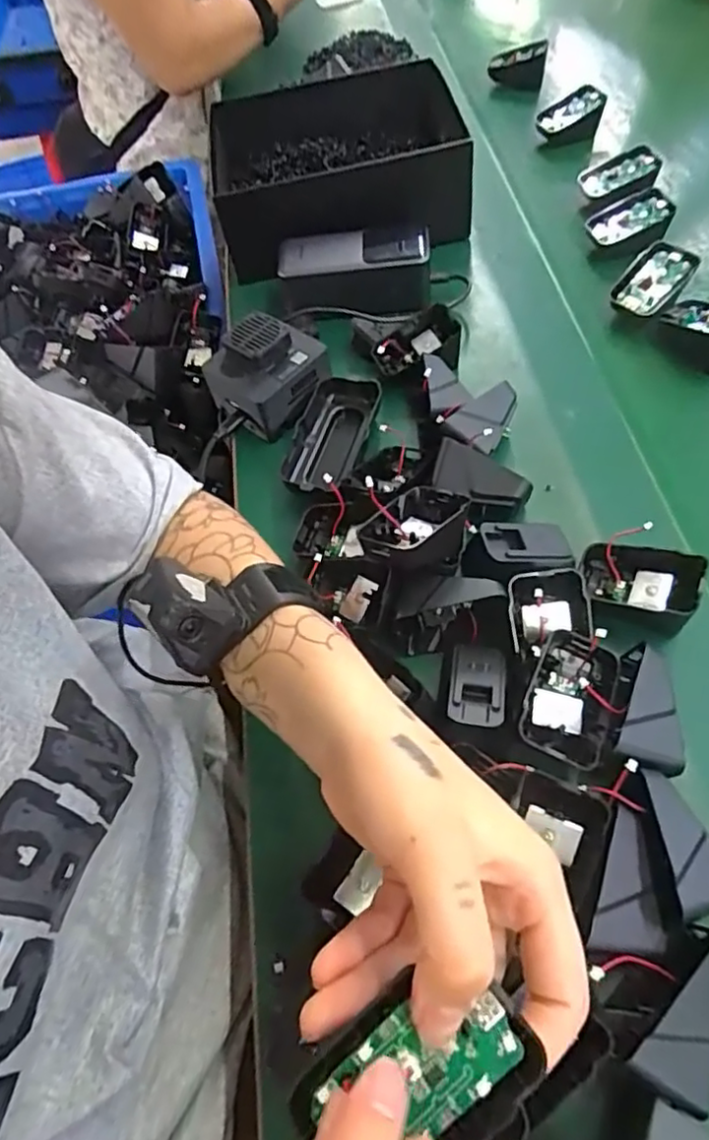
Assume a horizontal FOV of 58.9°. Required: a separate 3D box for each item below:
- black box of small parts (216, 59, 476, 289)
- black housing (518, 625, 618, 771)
[{"bbox_3d":[-0.016,-0.399,0.623,0.231,0.090,0.192,-6,59,1],"label":"black box of small parts"},{"bbox_3d":[0.117,0.073,0.343,0.043,0.033,0.071,18,62,16],"label":"black housing"}]

